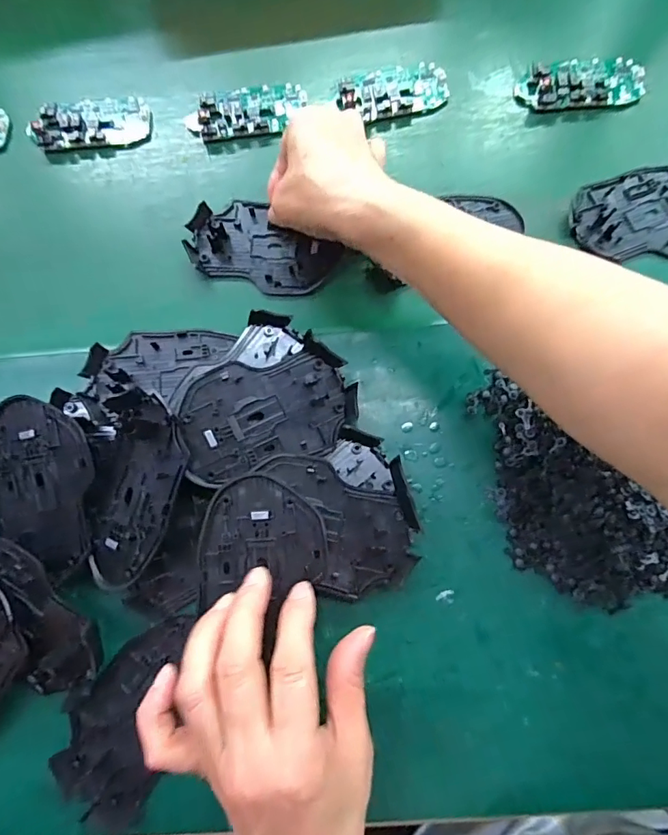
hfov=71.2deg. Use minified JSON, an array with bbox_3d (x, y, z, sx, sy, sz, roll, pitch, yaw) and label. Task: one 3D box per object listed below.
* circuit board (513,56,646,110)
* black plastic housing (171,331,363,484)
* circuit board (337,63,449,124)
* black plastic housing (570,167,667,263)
[{"bbox_3d":[0.199,-0.269,0.375,0.099,0.015,0.047,-3,76,1],"label":"circuit board"},{"bbox_3d":[-0.041,-0.004,0.292,0.107,0.011,0.069,-23,92,-10],"label":"black plastic housing"},{"bbox_3d":[0.051,-0.264,0.380,0.086,0.010,0.044,-17,76,-3],"label":"circuit board"},{"bbox_3d":[0.232,-0.153,0.345,0.111,0.011,0.070,-7,76,0],"label":"black plastic housing"}]

